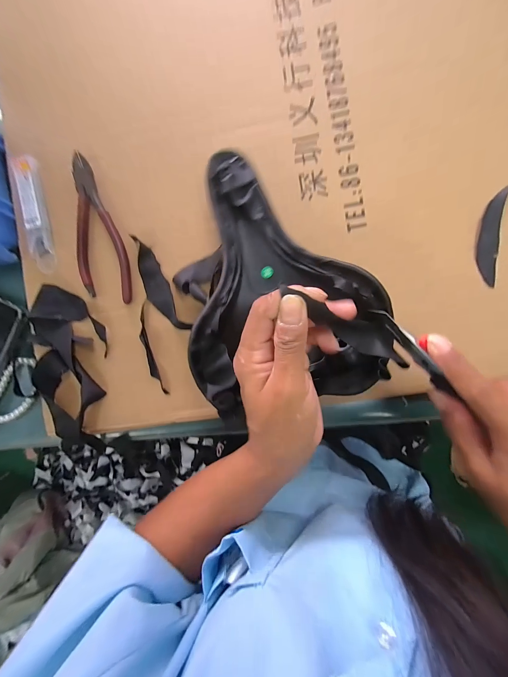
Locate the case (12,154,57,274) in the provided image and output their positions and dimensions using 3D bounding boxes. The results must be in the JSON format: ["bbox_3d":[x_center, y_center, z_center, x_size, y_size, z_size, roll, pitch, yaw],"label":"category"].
[{"bbox_3d":[-0.241,-0.136,0.292,0.025,0.012,0.125,-8,90,4],"label":"case"}]

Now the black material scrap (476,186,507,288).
[{"bbox_3d":[0.229,-0.099,0.257,0.020,0.004,0.093,9,92,9],"label":"black material scrap"}]

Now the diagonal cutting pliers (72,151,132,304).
[{"bbox_3d":[-0.168,-0.119,0.288,0.055,0.006,0.164,-7,90,4],"label":"diagonal cutting pliers"}]

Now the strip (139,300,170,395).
[{"bbox_3d":[-0.111,0.012,0.285,0.013,0.005,0.100,-15,90,4],"label":"strip"}]

